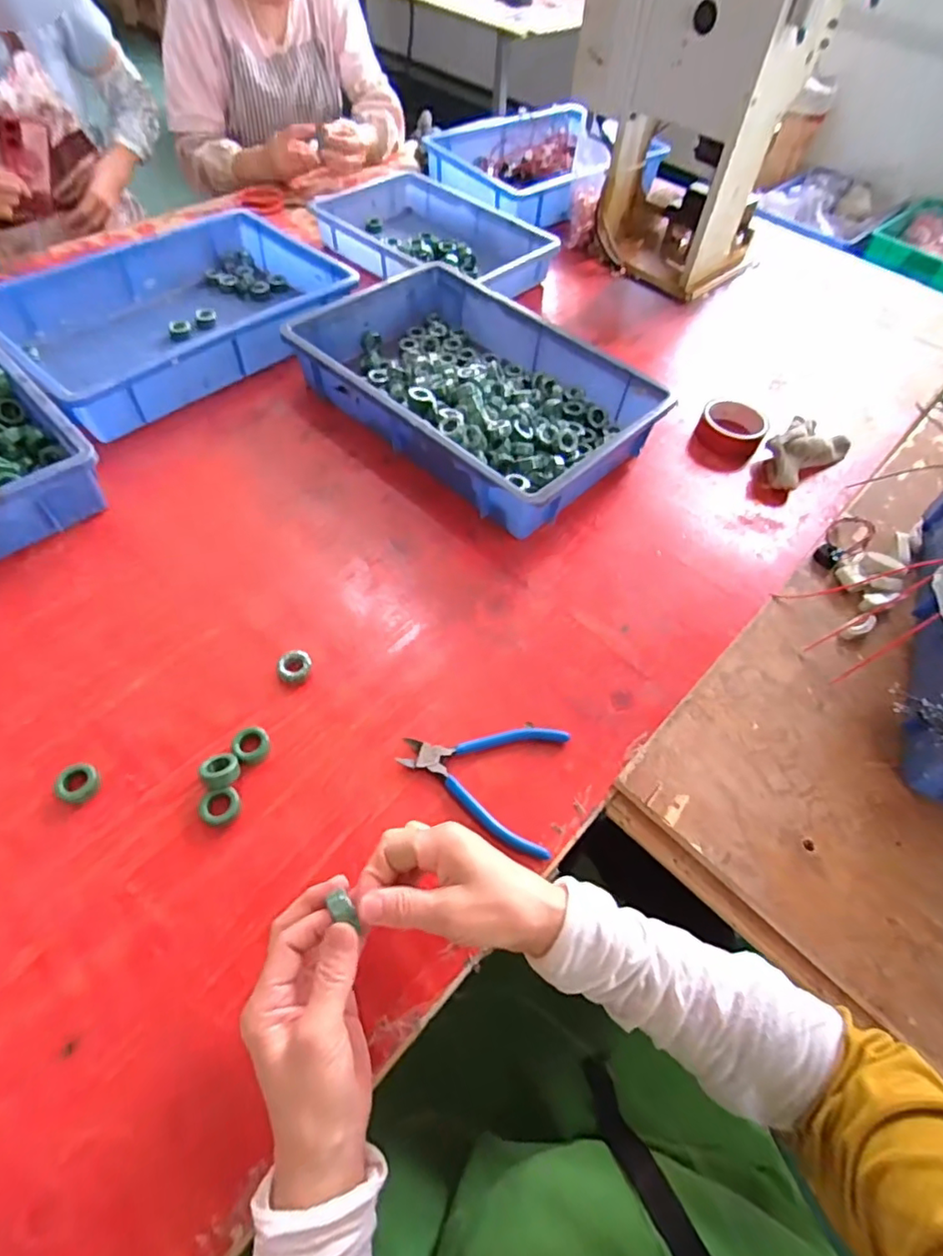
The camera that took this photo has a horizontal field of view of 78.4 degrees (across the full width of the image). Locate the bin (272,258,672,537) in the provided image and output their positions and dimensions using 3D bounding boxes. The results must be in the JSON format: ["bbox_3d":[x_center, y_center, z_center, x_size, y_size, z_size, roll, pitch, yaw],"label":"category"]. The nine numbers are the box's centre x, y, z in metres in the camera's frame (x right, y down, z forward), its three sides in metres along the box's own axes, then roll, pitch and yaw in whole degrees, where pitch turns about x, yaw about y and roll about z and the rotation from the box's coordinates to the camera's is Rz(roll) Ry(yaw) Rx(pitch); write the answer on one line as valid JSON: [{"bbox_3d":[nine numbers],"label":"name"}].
[{"bbox_3d":[-0.001,-0.318,0.766,0.443,0.081,0.284,39,62,19],"label":"bin"}]

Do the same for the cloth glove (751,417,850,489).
[{"bbox_3d":[0.441,-0.236,0.768,0.080,0.049,0.144,40,62,20],"label":"cloth glove"}]

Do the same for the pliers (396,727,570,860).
[{"bbox_3d":[0.009,0.125,0.510,0.140,0.011,0.113,16,57,6],"label":"pliers"}]

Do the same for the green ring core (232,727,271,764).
[{"bbox_3d":[-0.191,0.103,0.504,0.028,0.016,0.028,2,56,-3],"label":"green ring core"}]

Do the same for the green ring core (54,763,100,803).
[{"bbox_3d":[-0.324,0.128,0.478,0.031,0.015,0.031,2,56,-3],"label":"green ring core"}]

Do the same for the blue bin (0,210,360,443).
[{"bbox_3d":[-0.409,-0.436,0.808,0.310,0.071,0.432,39,62,19],"label":"blue bin"}]

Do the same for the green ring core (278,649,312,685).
[{"bbox_3d":[-0.167,0.039,0.551,0.031,0.017,0.033,2,56,-3],"label":"green ring core"}]

